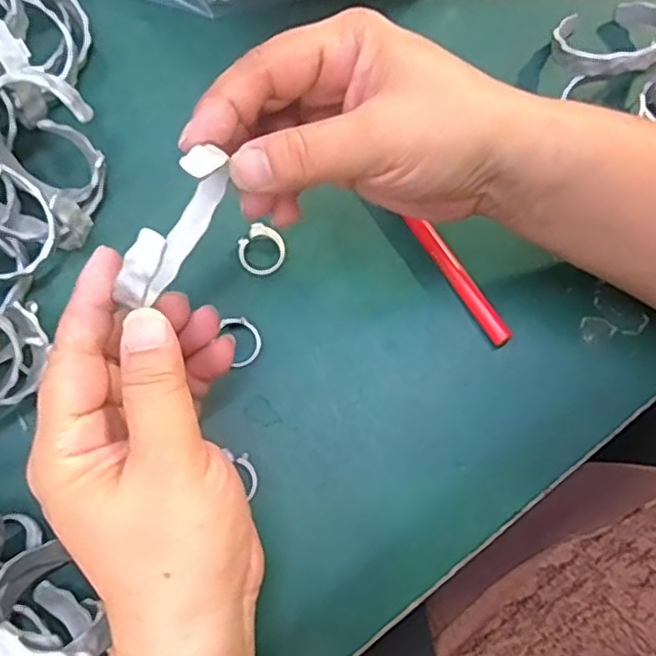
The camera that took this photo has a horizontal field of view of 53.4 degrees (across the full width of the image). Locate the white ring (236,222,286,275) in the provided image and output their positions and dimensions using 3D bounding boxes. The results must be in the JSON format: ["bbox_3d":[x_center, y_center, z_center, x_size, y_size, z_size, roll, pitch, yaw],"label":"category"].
[{"bbox_3d":[-0.032,-0.038,0.315,0.023,0.004,0.023,1,74,-2],"label":"white ring"}]

